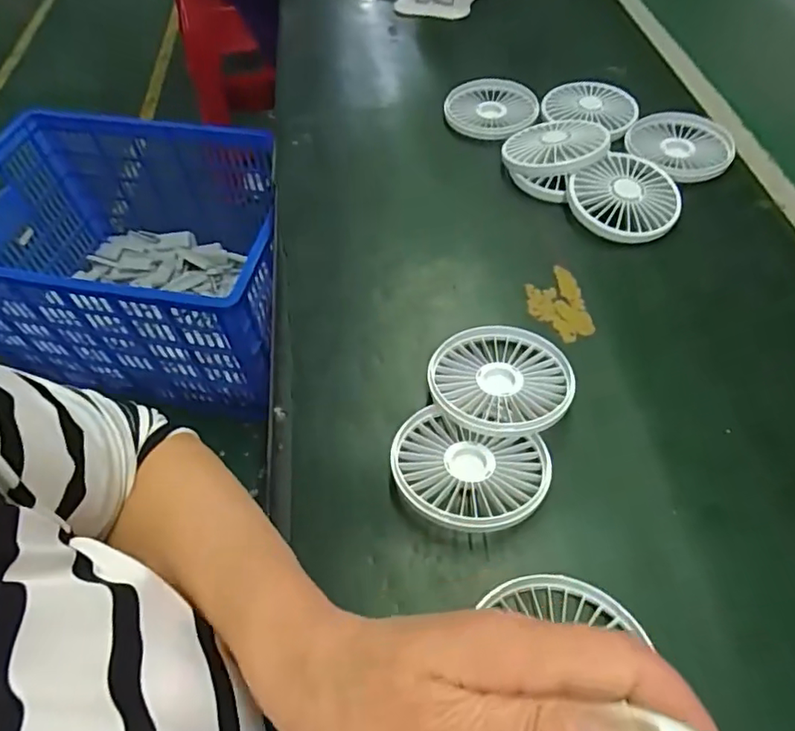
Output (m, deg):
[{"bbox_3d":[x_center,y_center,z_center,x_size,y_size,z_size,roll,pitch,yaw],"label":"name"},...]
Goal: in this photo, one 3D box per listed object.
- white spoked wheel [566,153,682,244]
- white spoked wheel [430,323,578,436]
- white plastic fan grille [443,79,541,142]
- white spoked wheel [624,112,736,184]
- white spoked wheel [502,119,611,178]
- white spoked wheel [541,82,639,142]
[{"bbox_3d":[0.188,-0.137,0.448,0.086,0.017,0.081,0,65,1],"label":"white spoked wheel"},{"bbox_3d":[0.065,0.009,0.350,0.084,0.026,0.086,-1,55,2],"label":"white spoked wheel"},{"bbox_3d":[0.095,-0.259,0.553,0.090,0.016,0.098,-1,55,2],"label":"white plastic fan grille"},{"bbox_3d":[0.252,-0.199,0.495,0.079,0.023,0.086,1,55,3],"label":"white spoked wheel"},{"bbox_3d":[0.140,-0.197,0.487,0.088,0.011,0.092,13,54,30],"label":"white spoked wheel"},{"bbox_3d":[0.186,-0.251,0.532,0.087,0.012,0.088,-1,55,2],"label":"white spoked wheel"}]

